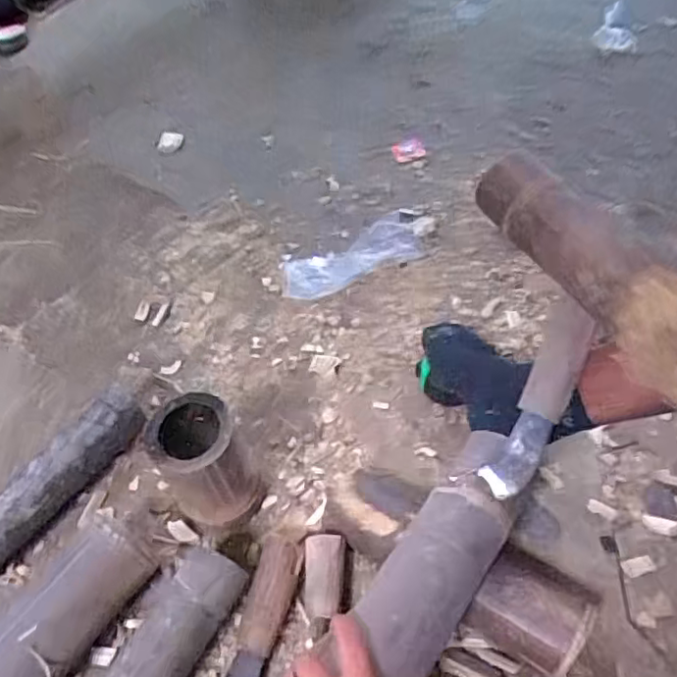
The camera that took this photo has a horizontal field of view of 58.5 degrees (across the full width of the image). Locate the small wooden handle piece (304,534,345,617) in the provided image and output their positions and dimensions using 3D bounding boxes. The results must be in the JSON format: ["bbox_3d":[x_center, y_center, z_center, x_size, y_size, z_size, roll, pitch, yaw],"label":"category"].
[{"bbox_3d":[-0.016,0.250,0.643,0.042,0.024,0.080,7,70,-15],"label":"small wooden handle piece"}]

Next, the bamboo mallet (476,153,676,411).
[{"bbox_3d":[0.225,-0.026,0.449,0.061,0.058,0.356,-24,53,-12],"label":"bamboo mallet"}]

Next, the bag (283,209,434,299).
[{"bbox_3d":[0.032,-0.135,0.953,0.261,0.041,0.103,-20,53,-10],"label":"bag"}]

